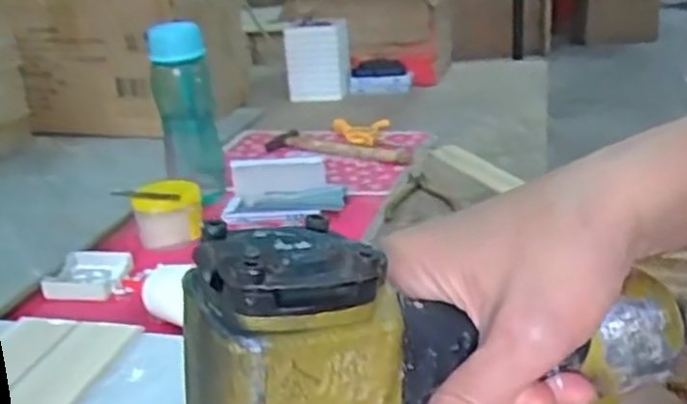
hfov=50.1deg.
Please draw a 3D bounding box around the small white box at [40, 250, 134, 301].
[{"bbox_3d":[-0.275,0.079,0.798,0.079,0.024,0.074,-4,22,1],"label":"small white box"}]

